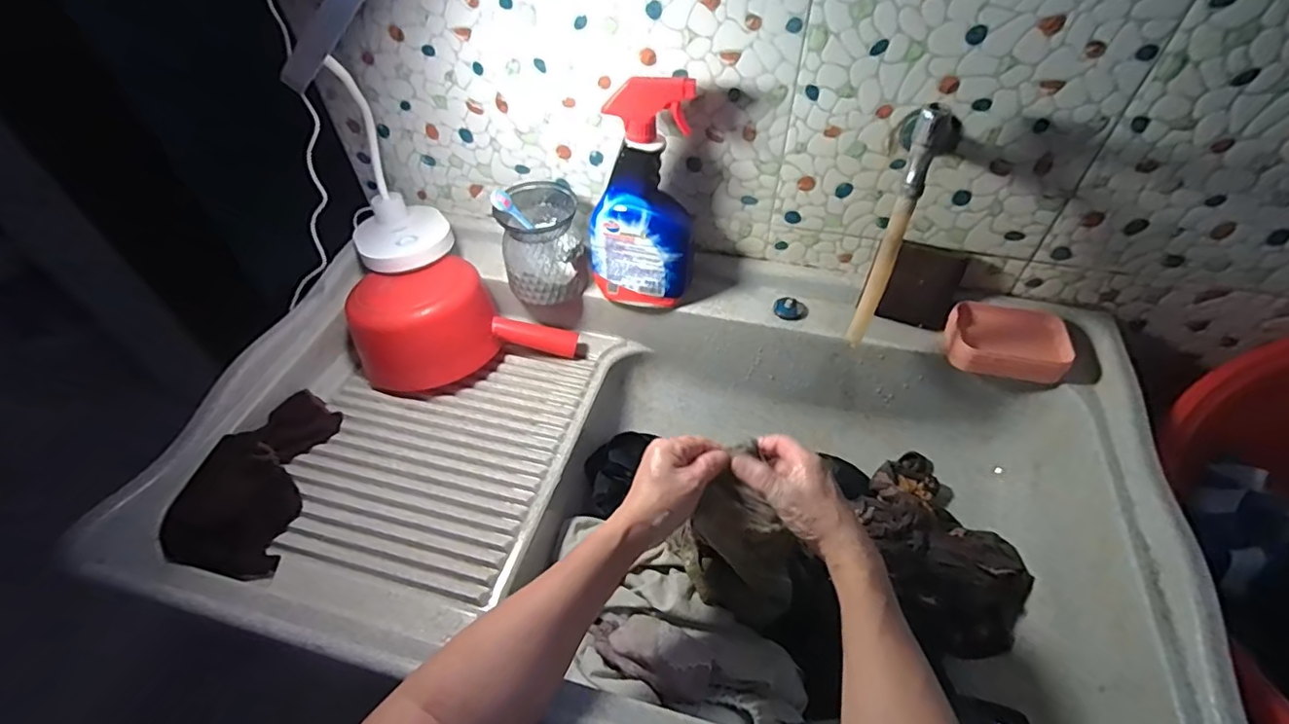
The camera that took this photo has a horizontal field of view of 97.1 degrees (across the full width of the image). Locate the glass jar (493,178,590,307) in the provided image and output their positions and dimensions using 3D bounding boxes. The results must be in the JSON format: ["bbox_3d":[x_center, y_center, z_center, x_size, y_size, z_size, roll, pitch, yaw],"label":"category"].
[{"bbox_3d":[-0.133,-0.158,0.743,0.100,0.118,0.122,-14,50,-10],"label":"glass jar"}]

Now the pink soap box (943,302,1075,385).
[{"bbox_3d":[0.426,-0.025,0.674,0.121,0.035,0.087,11,50,11],"label":"pink soap box"}]

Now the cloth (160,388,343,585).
[{"bbox_3d":[-0.415,0.122,0.612,0.106,0.027,0.219,13,40,-15],"label":"cloth"}]

